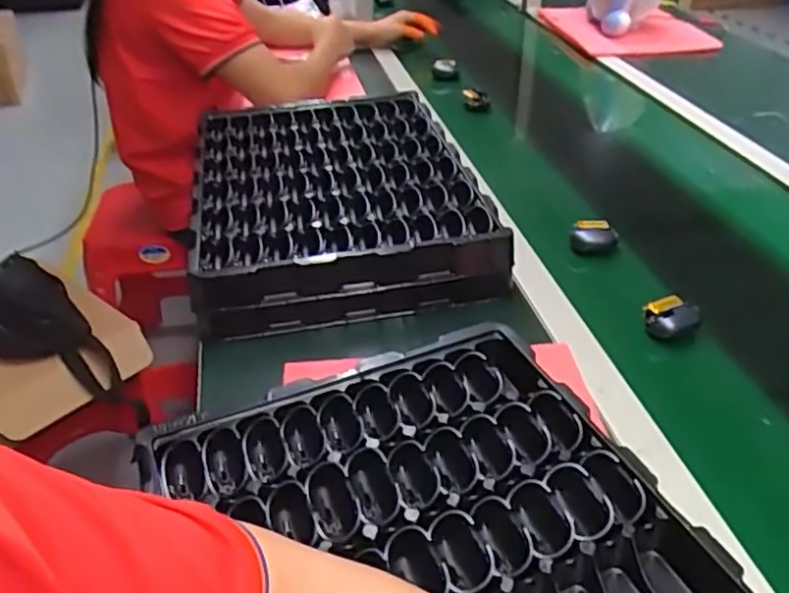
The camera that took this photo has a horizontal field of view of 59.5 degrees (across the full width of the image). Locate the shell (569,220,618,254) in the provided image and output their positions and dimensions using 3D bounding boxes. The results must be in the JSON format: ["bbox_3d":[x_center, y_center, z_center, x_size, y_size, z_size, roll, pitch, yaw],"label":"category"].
[{"bbox_3d":[0.237,-0.071,0.821,0.055,0.033,0.025,5,36,9],"label":"shell"}]

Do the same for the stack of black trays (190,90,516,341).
[{"bbox_3d":[-0.072,-0.119,0.831,0.322,0.089,0.373,-8,36,-10],"label":"stack of black trays"}]

